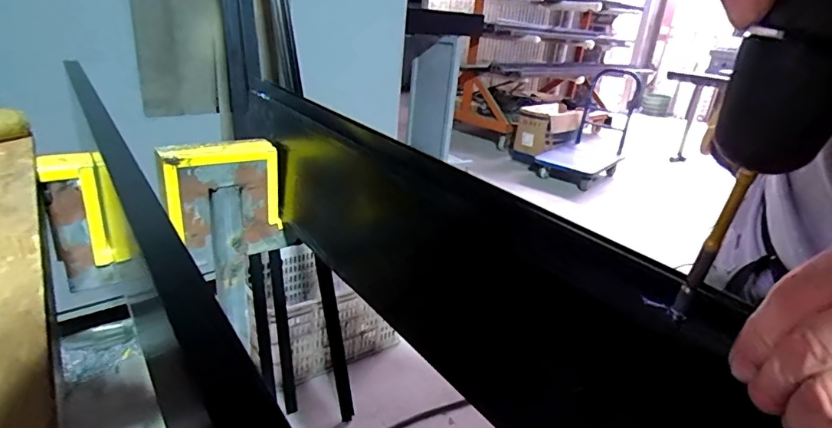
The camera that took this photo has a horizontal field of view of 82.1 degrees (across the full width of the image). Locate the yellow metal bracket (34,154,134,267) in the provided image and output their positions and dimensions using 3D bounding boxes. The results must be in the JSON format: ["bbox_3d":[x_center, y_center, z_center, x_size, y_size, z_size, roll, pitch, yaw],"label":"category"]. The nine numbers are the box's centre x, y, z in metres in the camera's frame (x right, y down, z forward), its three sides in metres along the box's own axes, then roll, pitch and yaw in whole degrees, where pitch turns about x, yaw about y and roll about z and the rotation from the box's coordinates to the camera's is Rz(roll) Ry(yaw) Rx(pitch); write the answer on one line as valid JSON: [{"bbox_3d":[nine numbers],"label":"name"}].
[{"bbox_3d":[-0.335,-0.004,0.488,0.026,0.115,0.062,25,30,39],"label":"yellow metal bracket"}]

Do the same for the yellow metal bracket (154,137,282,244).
[{"bbox_3d":[-0.229,-0.034,0.566,0.126,0.108,0.032,-13,29,-36],"label":"yellow metal bracket"}]

